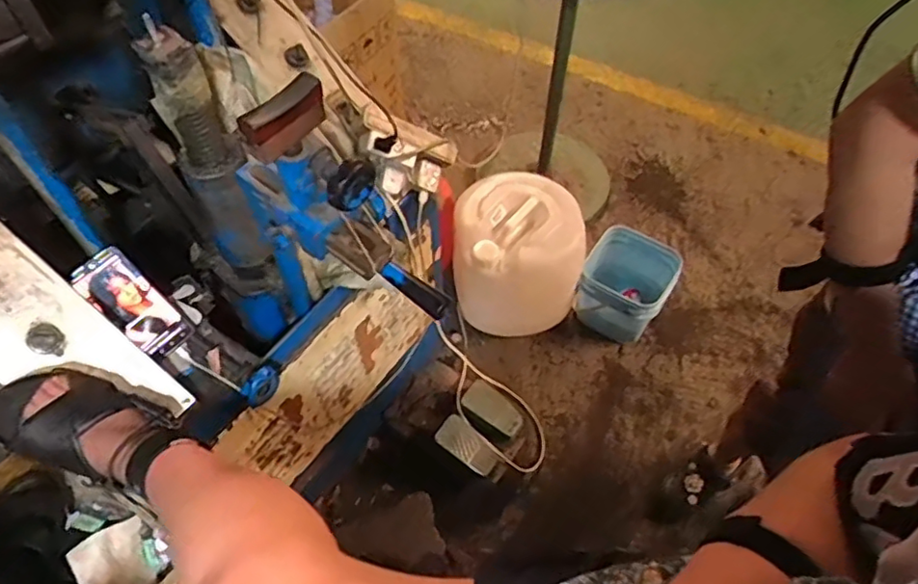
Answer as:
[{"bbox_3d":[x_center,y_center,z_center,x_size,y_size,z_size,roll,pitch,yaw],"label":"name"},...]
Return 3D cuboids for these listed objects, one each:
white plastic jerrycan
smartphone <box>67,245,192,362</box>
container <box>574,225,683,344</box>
[{"bbox_3d":[0.127,-0.110,1.514,0.269,0.377,0.292,-1,56,1],"label":"white plastic jerrycan"},{"bbox_3d":[-0.440,0.018,0.825,0.071,0.158,0.011,-42,24,-14],"label":"smartphone"},{"bbox_3d":[0.422,-0.021,1.550,0.221,0.200,0.227,25,60,18],"label":"container"}]

